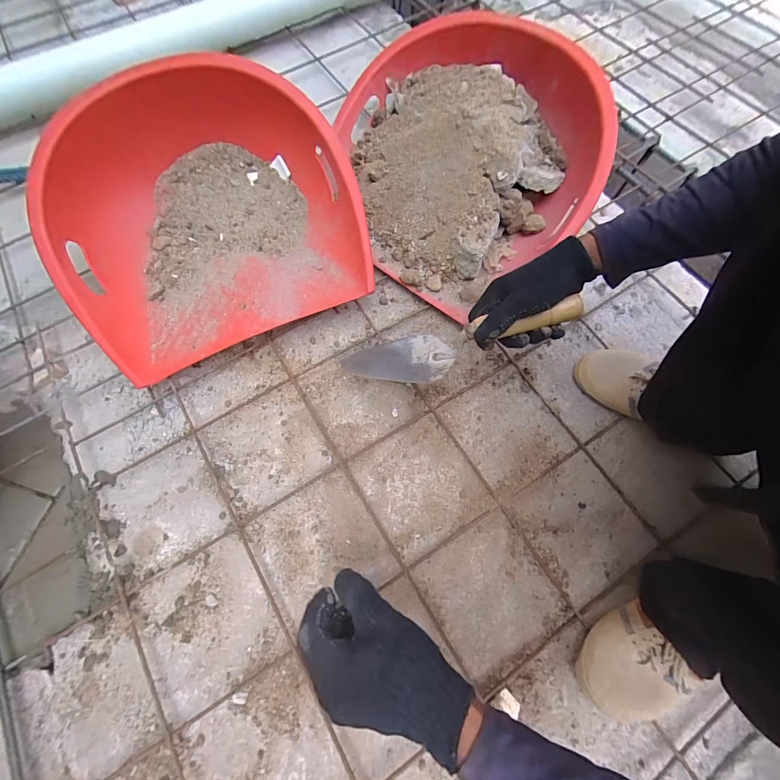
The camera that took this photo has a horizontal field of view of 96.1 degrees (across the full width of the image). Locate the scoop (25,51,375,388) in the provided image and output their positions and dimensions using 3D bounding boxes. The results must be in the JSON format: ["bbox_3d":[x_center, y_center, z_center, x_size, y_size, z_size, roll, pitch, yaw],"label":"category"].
[{"bbox_3d":[-0.266,-0.245,0.523,0.445,0.176,0.394,-14,70,-5],"label":"scoop"}]

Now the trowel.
[{"bbox_3d":[0.083,-0.055,0.454,0.296,0.047,0.074,-13,70,16],"label":"trowel"}]

